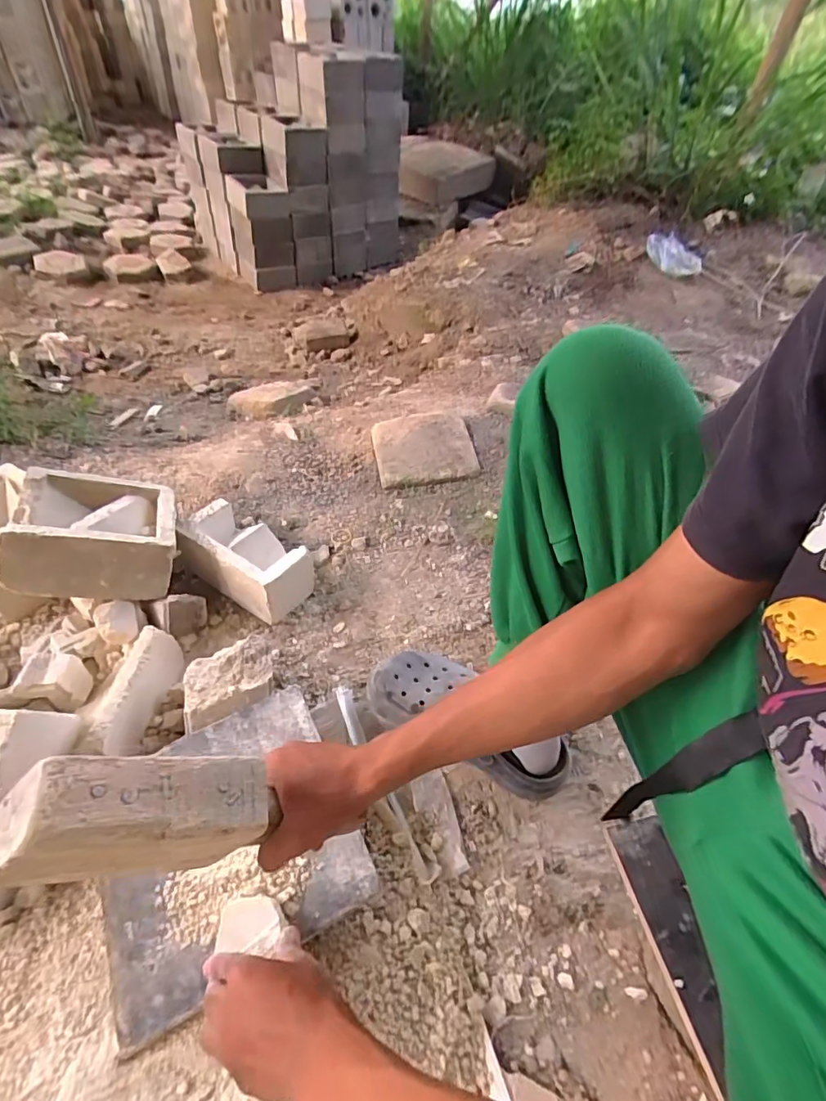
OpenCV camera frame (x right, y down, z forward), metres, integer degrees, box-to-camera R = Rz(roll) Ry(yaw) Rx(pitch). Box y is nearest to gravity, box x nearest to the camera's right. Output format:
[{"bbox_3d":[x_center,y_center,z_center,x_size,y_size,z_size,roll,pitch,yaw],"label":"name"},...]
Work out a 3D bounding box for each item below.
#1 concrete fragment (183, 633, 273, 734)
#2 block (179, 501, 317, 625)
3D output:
[{"bbox_3d":[-0.235,0.165,0.630,0.113,0.044,0.083,-14,50,-18],"label":"concrete fragment"},{"bbox_3d":[-0.278,0.009,0.814,0.210,0.099,0.104,29,51,20],"label":"block"}]

